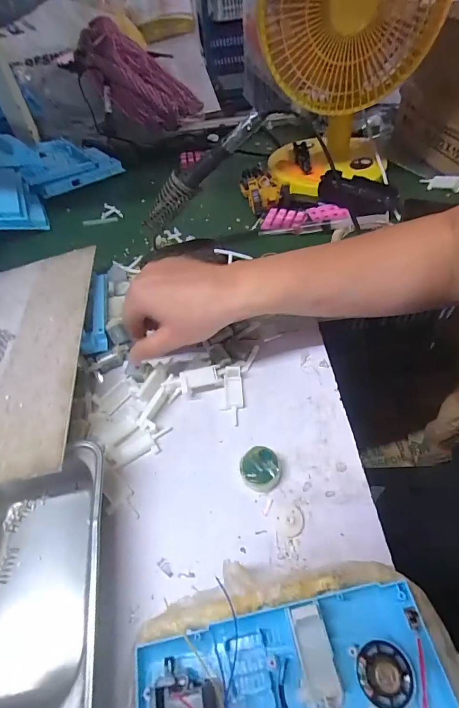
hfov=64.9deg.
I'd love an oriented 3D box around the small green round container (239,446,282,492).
[{"bbox_3d":[0.027,0.096,0.303,0.034,0.019,0.032,-3,51,3],"label":"small green round container"}]

